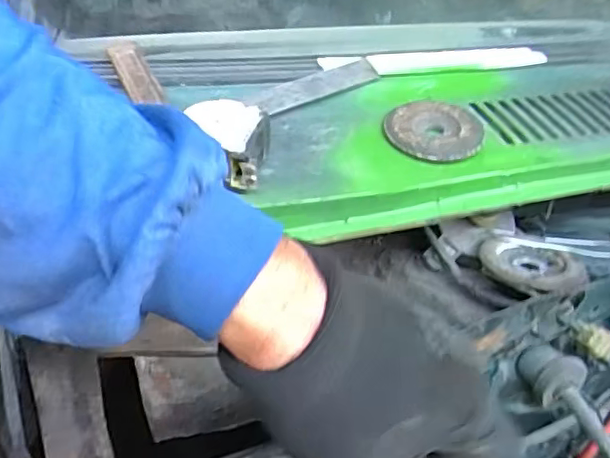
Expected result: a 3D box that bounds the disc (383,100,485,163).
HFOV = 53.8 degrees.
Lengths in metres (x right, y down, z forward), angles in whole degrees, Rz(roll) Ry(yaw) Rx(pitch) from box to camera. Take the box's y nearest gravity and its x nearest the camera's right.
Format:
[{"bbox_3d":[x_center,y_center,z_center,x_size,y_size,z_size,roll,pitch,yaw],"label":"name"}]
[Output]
[{"bbox_3d":[0.107,-0.083,0.503,0.078,0.005,0.073,7,48,7],"label":"disc"}]

